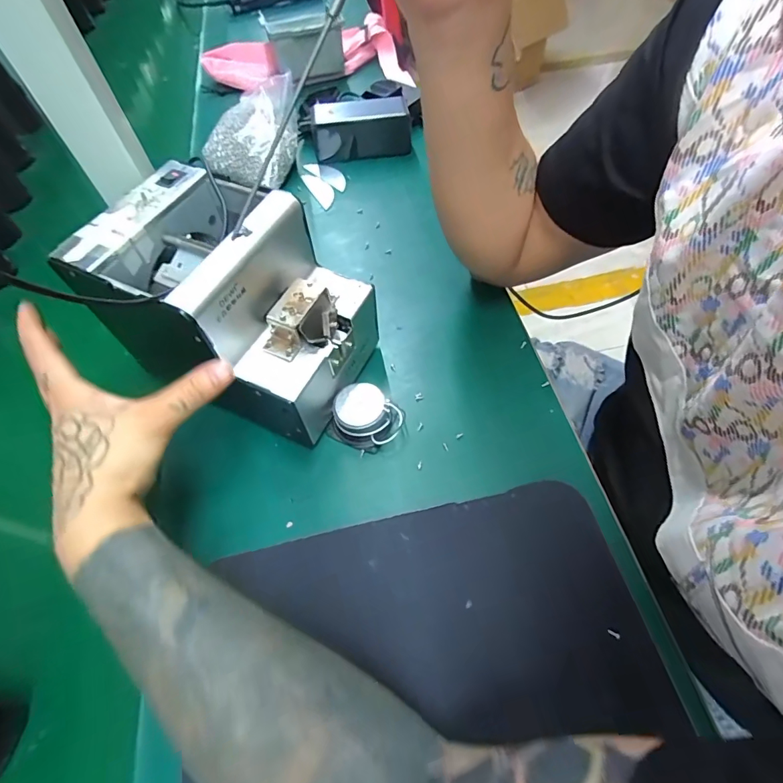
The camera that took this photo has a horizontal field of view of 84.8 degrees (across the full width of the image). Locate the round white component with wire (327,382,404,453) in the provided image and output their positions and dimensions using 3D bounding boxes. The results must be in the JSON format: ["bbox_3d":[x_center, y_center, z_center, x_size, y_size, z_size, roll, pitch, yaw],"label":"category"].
[{"bbox_3d":[-0.022,0.022,0.360,0.057,0.032,0.044,18,60,14],"label":"round white component with wire"}]

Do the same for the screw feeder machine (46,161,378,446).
[{"bbox_3d":[-0.118,-0.069,0.347,0.172,0.143,0.117,19,60,14],"label":"screw feeder machine"}]

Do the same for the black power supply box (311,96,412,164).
[{"bbox_3d":[-0.041,-0.349,0.571,0.124,0.057,0.048,-11,57,-4],"label":"black power supply box"}]

